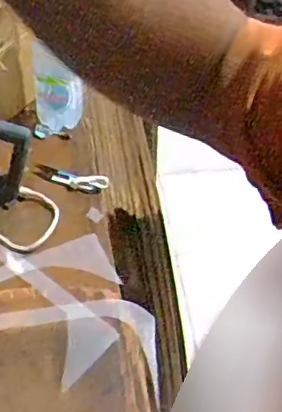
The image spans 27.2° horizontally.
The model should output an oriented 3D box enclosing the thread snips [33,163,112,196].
[{"bbox_3d":[-0.121,-0.046,1.012,0.129,0.017,0.038,11,47,10],"label":"thread snips"}]

